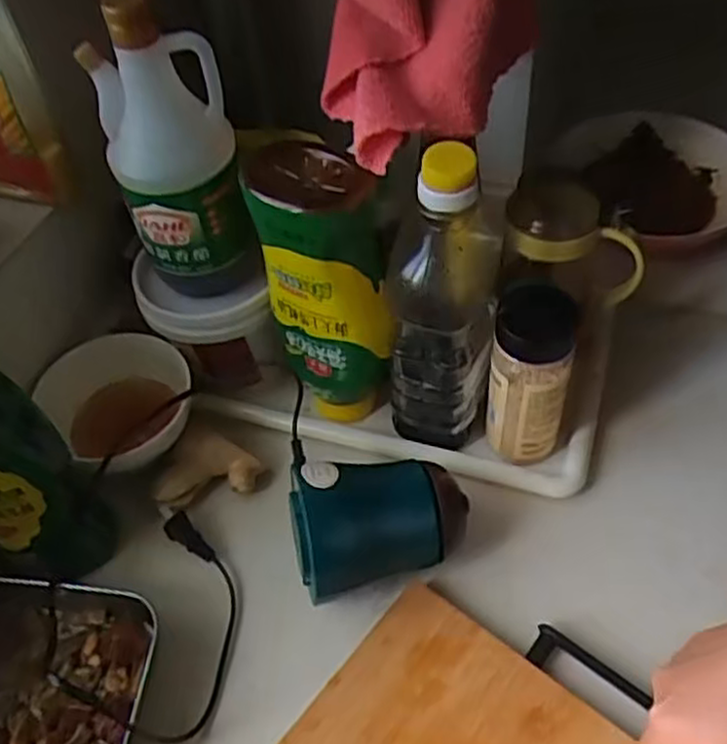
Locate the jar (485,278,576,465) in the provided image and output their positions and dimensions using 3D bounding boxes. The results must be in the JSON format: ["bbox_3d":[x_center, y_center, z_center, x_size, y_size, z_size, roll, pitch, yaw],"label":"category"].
[{"bbox_3d":[0.124,0.007,0.565,0.055,0.156,0.050,9,52,12],"label":"jar"}]

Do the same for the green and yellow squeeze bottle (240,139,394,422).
[{"bbox_3d":[-0.027,-0.054,0.564,0.078,0.224,0.080,-15,51,-6],"label":"green and yellow squeeze bottle"}]

